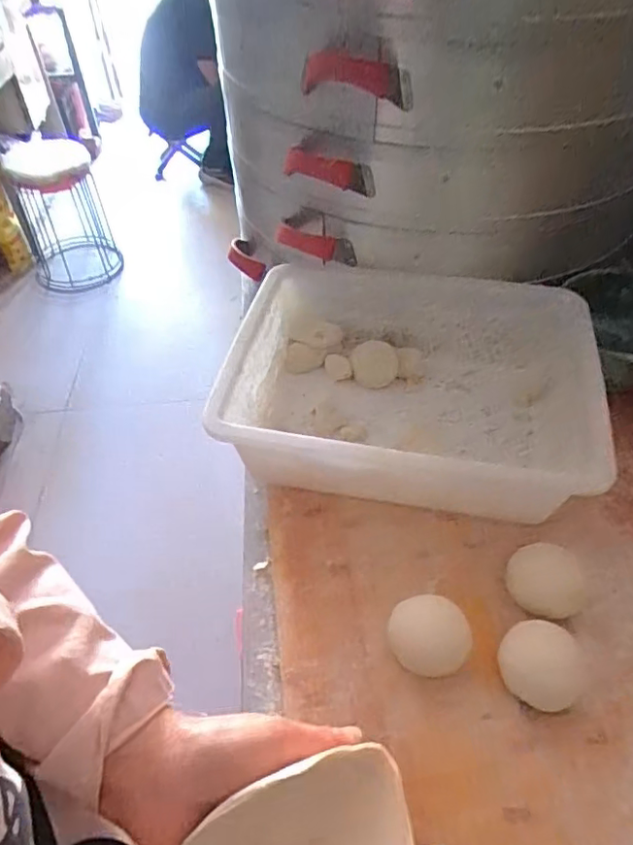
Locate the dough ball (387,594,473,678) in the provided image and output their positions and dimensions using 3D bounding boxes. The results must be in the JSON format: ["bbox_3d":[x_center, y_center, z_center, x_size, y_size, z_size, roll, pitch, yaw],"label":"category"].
[{"bbox_3d":[0.107,0.206,0.537,0.074,0.045,0.067,13,51,13],"label":"dough ball"}]

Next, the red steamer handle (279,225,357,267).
[{"bbox_3d":[-0.004,-0.246,0.779,0.124,0.035,0.019,21,53,19],"label":"red steamer handle"}]

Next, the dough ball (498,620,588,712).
[{"bbox_3d":[0.201,0.219,0.505,0.062,0.050,0.067,-1,49,1],"label":"dough ball"}]

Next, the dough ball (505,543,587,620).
[{"bbox_3d":[0.230,0.159,0.562,0.071,0.037,0.067,-1,49,1],"label":"dough ball"}]

